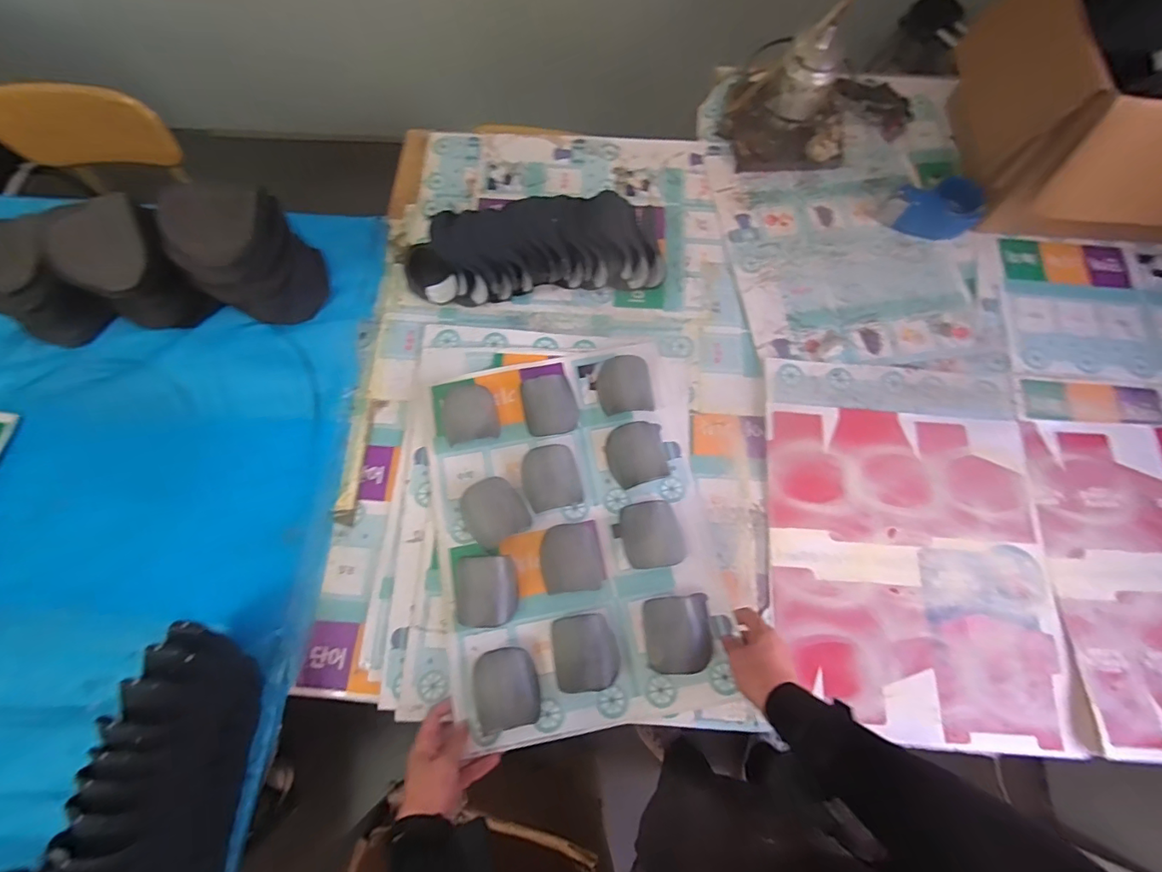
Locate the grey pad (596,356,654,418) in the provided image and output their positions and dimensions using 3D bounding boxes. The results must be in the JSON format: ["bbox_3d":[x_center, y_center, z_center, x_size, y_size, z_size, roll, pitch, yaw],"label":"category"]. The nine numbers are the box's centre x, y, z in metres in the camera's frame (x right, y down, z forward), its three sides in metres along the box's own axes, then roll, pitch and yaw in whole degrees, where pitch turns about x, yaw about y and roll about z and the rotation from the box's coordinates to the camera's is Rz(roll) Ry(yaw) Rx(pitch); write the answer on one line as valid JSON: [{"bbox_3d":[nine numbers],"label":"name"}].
[{"bbox_3d":[0.069,-0.076,0.768,0.086,0.038,0.093,-4,70,-1],"label":"grey pad"}]

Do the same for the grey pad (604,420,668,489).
[{"bbox_3d":[0.087,0.028,0.739,0.089,0.045,0.088,-15,71,-5],"label":"grey pad"}]

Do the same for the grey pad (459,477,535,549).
[{"bbox_3d":[-0.125,0.107,0.709,0.082,0.034,0.088,-29,72,-10],"label":"grey pad"}]

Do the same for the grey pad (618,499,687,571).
[{"bbox_3d":[0.102,0.139,0.700,0.083,0.031,0.090,-9,70,-3],"label":"grey pad"}]

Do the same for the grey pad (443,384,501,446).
[{"bbox_3d":[-0.170,-0.038,0.756,0.079,0.024,0.095,-14,70,-4],"label":"grey pad"}]

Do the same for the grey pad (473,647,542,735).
[{"bbox_3d":[-0.097,0.323,0.638,0.078,0.028,0.091,-16,71,-5],"label":"grey pad"}]

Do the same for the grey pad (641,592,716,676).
[{"bbox_3d":[0.129,0.257,0.650,0.086,0.046,0.089,-4,72,-1],"label":"grey pad"}]

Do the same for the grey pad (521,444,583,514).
[{"bbox_3d":[-0.043,0.061,0.722,0.083,0.044,0.091,-17,71,-5],"label":"grey pad"}]

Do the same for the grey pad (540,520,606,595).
[{"bbox_3d":[-0.013,0.171,0.697,0.085,0.019,0.090,-9,70,-3],"label":"grey pad"}]

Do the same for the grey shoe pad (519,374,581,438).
[{"bbox_3d":[-0.047,-0.046,0.756,0.083,0.038,0.087,-16,71,-5],"label":"grey shoe pad"}]

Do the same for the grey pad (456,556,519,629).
[{"bbox_3d":[-0.127,0.212,0.682,0.082,0.017,0.091,0,79,-20],"label":"grey pad"}]

